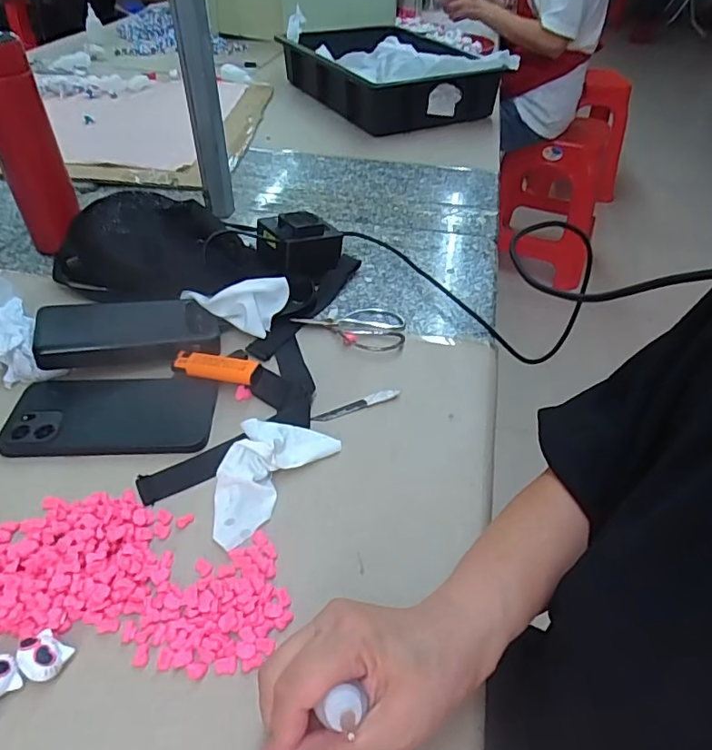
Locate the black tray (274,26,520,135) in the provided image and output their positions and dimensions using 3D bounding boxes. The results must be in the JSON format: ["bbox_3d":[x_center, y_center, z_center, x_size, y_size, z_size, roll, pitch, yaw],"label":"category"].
[{"bbox_3d":[0.061,-0.657,1.142,0.359,0.113,0.486,-13,44,-16],"label":"black tray"}]

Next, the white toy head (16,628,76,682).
[{"bbox_3d":[-0.178,0.159,0.302,0.027,0.019,0.023,22,46,21],"label":"white toy head"}]

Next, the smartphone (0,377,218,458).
[{"bbox_3d":[-0.202,0.033,0.445,0.162,0.011,0.078,0,42,-2],"label":"smartphone"}]

